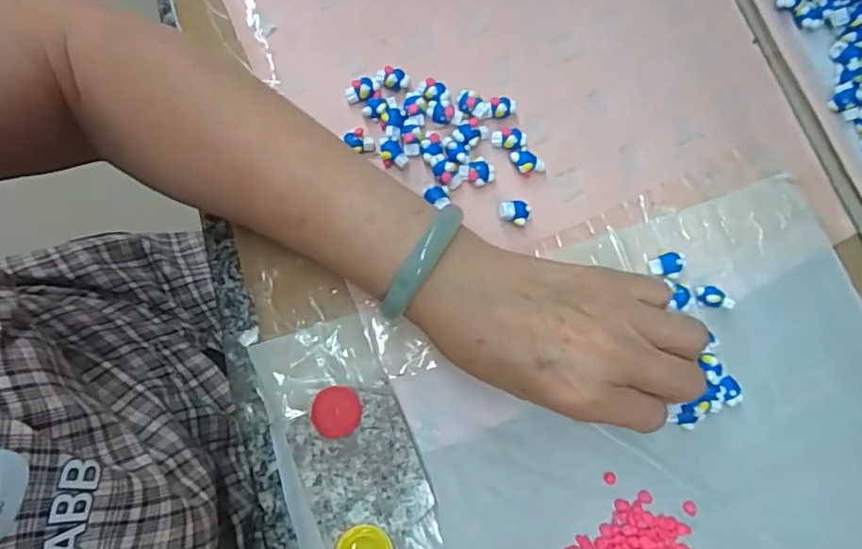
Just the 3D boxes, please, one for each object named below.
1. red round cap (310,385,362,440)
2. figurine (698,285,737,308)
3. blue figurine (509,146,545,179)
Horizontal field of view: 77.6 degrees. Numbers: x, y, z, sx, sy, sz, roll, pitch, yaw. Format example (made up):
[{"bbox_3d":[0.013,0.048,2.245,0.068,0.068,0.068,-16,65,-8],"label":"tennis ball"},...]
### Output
[{"bbox_3d":[-0.050,0.073,0.284,0.025,0.005,0.026,0,76,-1],"label":"red round cap"},{"bbox_3d":[0.167,0.014,0.317,0.018,0.012,0.012,12,76,2],"label":"figurine"},{"bbox_3d":[0.060,-0.069,0.334,0.021,0.012,0.014,39,79,8],"label":"blue figurine"}]

